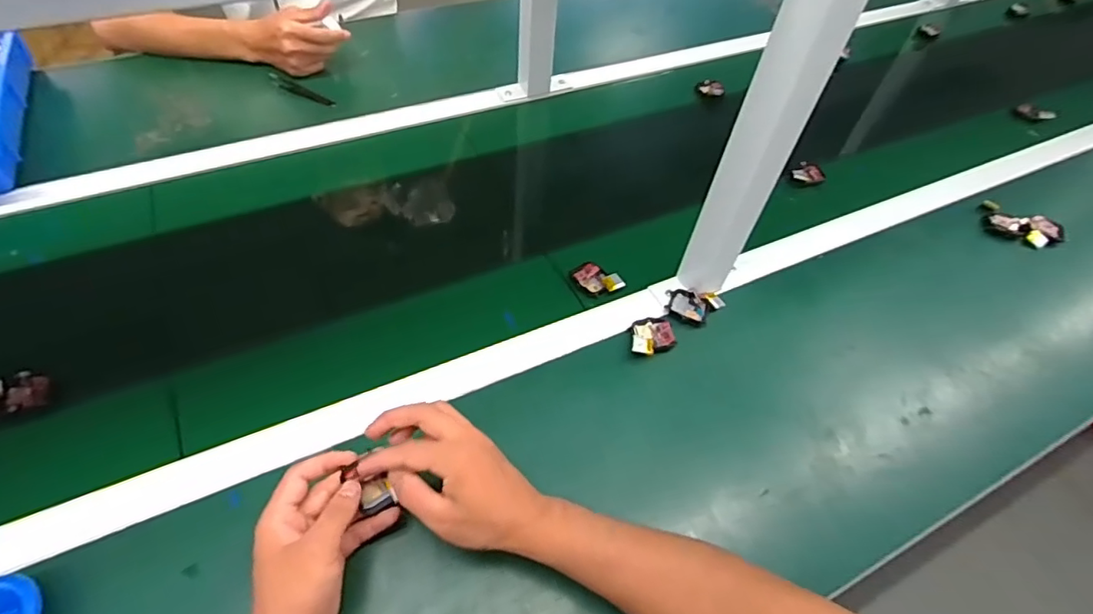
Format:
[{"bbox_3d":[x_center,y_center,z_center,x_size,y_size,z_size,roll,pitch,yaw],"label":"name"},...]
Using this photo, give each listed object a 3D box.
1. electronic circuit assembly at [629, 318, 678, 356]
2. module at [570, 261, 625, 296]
[{"bbox_3d":[0.114,0.029,0.593,0.050,0.009,0.046,-6,54,-10],"label":"electronic circuit assembly"},{"bbox_3d":[0.059,-0.033,0.640,0.059,0.014,0.036,37,58,20],"label":"module"}]

